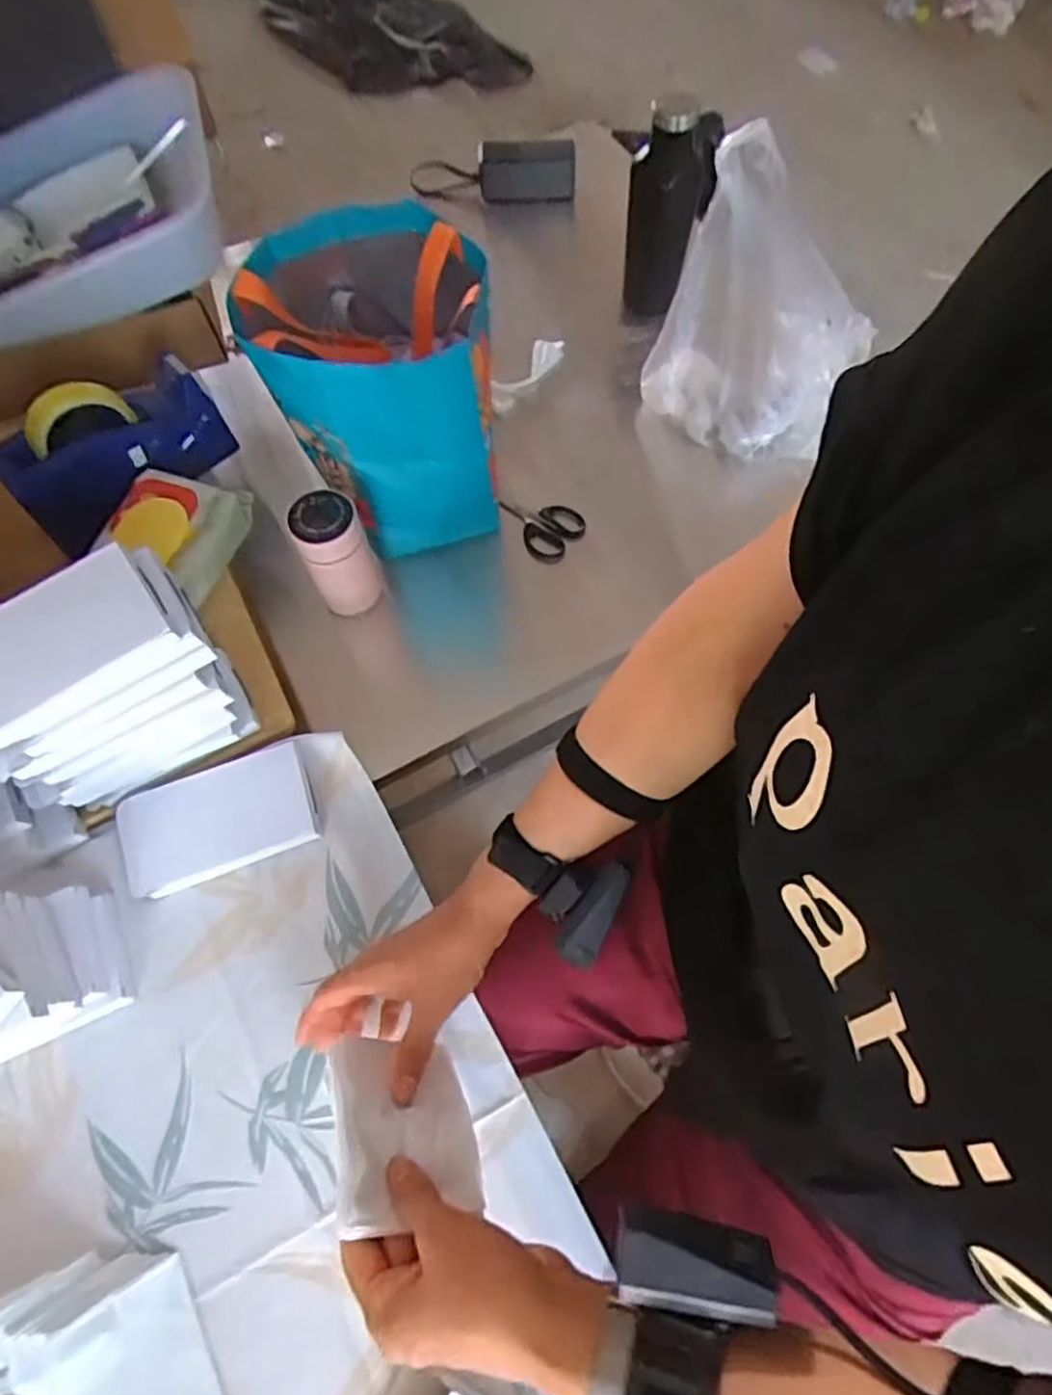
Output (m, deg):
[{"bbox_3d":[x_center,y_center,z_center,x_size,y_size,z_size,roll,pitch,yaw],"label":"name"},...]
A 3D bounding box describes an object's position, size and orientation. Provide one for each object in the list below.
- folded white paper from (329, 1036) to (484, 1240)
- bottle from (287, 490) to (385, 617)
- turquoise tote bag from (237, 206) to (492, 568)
[{"bbox_3d":[-0.075,0.260,0.451,0.085,0.010,0.115,10,26,-25],"label":"folded white paper"},{"bbox_3d":[-0.183,-0.137,0.709,0.065,0.119,0.058,-23,68,-9],"label":"bottle"},{"bbox_3d":[-0.142,-0.315,0.712,0.196,0.224,0.238,-15,67,-5],"label":"turquoise tote bag"}]

